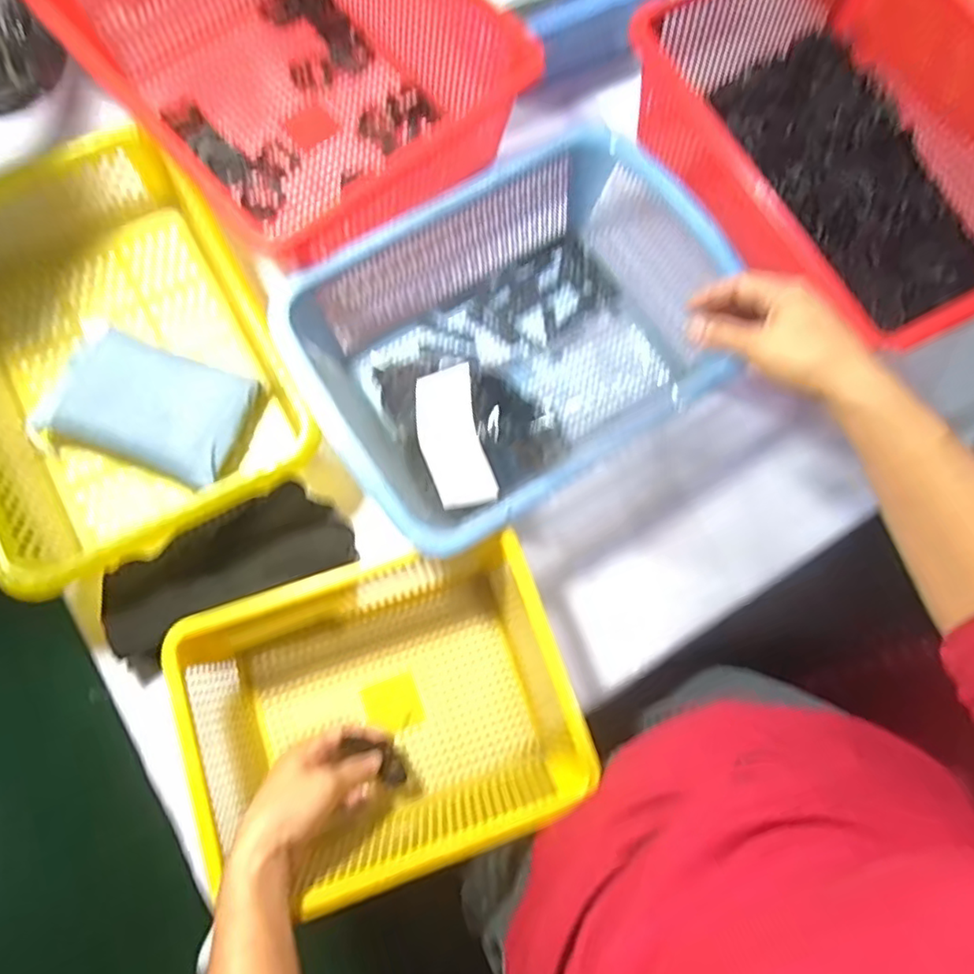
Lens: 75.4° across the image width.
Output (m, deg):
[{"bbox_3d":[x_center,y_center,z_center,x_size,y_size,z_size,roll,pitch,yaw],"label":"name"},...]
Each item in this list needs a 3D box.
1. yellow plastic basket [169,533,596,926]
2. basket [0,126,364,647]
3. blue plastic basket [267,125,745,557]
[{"bbox_3d":[-0.082,0.165,0.483,0.273,0.098,0.214,-21,76,-7],"label":"yellow plastic basket"},{"bbox_3d":[-0.321,-0.112,0.543,0.261,0.080,0.377,-29,77,-9],"label":"basket"},{"bbox_3d":[0.025,-0.127,0.546,0.344,0.101,0.254,-33,78,-10],"label":"blue plastic basket"}]

